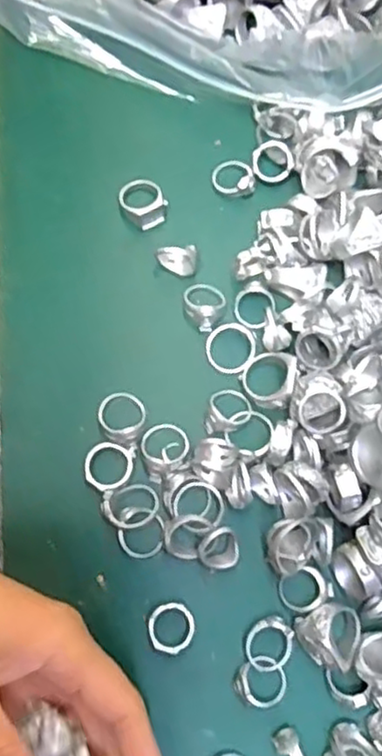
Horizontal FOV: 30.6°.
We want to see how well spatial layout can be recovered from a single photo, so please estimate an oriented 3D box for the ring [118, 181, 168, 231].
[{"bbox_3d":[-0.025,-0.091,0.359,0.021,0.011,0.026,-37,79,-8],"label":"ring"}]

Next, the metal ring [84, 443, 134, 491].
[{"bbox_3d":[-0.038,0.041,0.324,0.022,0.007,0.023,0,77,1],"label":"metal ring"}]

